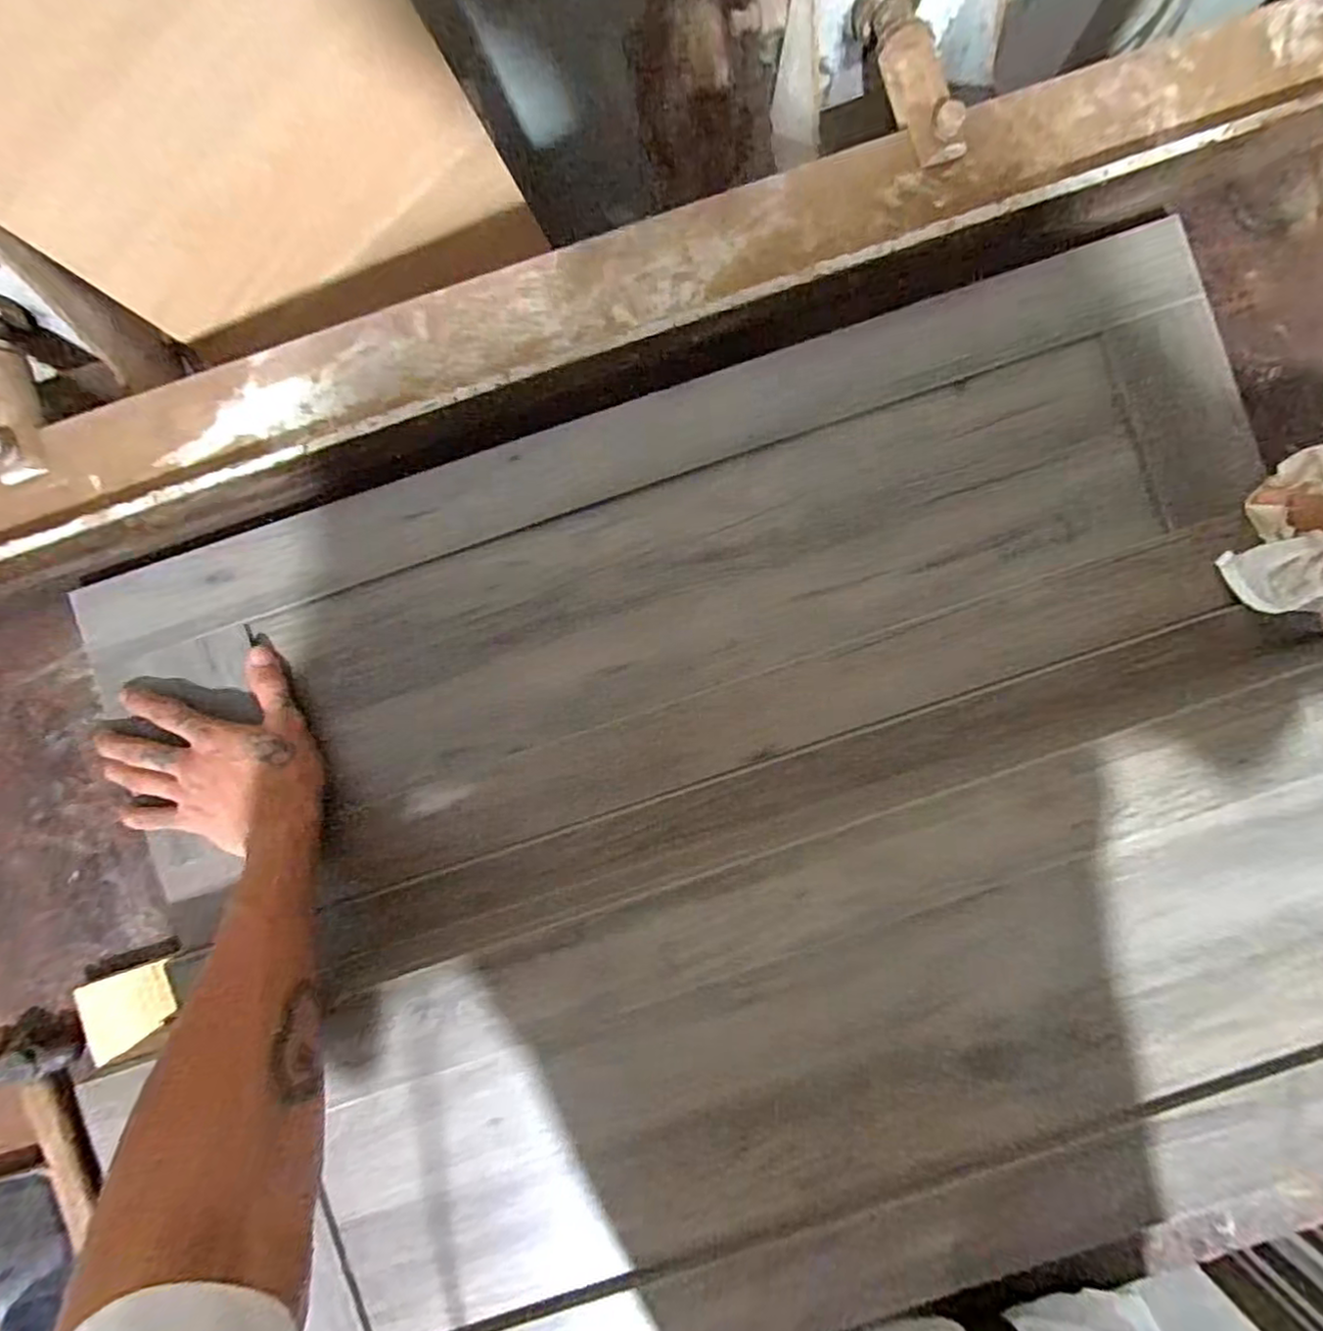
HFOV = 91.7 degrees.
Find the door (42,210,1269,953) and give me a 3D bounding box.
[{"bbox_3d":[0.009,-0.054,0.458,0.809,0.034,0.269,-17,89,1],"label":"door"}]

